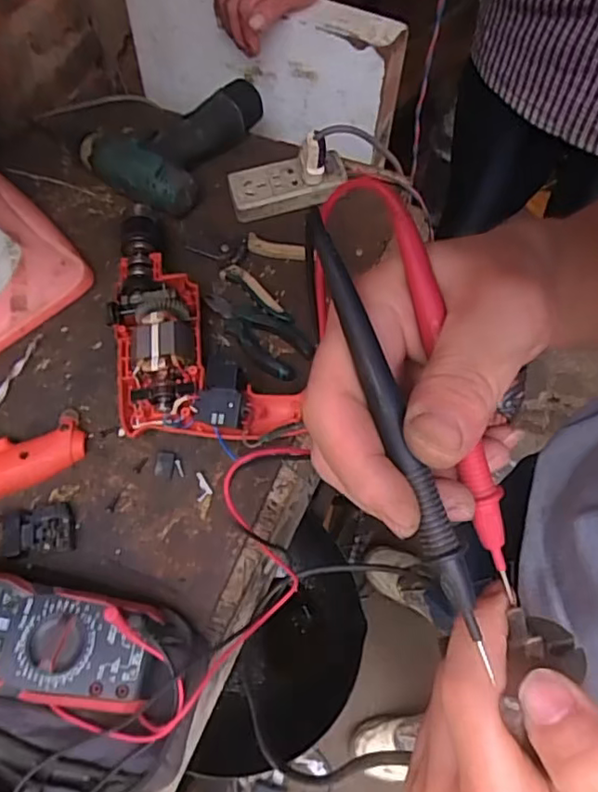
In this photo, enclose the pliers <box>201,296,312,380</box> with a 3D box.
[{"bbox_3d":[-0.050,-0.066,0.612,0.127,0.017,0.053,32,67,15],"label":"pliers"}]

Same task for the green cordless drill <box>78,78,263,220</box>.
[{"bbox_3d":[-0.153,-0.317,0.730,0.149,0.058,0.203,26,65,13],"label":"green cordless drill"}]

